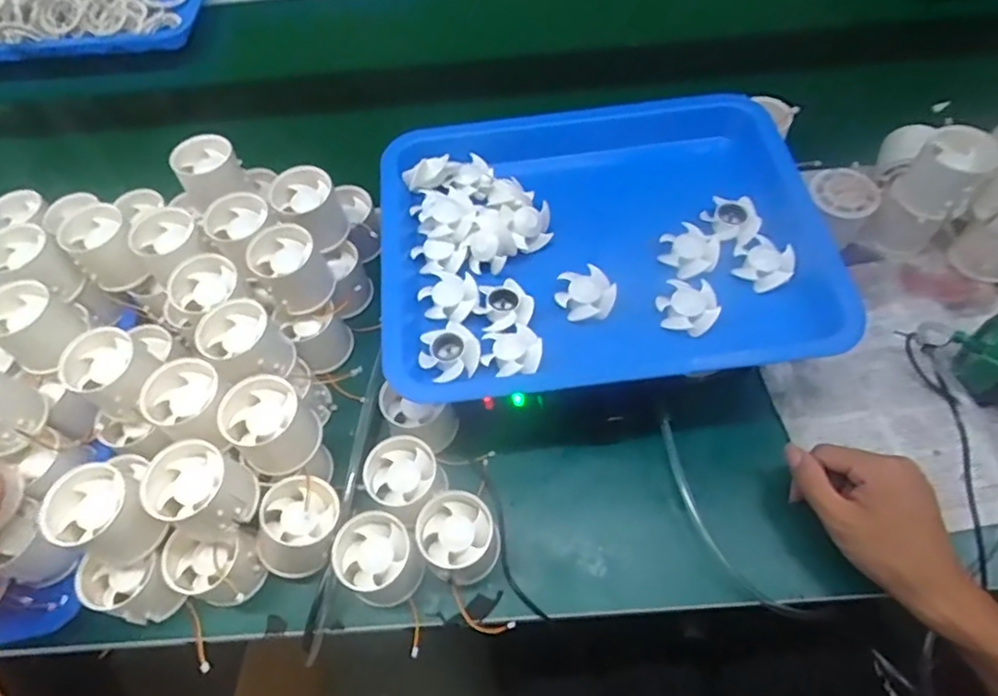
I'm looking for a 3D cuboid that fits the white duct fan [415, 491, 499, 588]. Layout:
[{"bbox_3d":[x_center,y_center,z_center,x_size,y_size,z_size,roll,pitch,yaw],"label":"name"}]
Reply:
[{"bbox_3d":[-0.027,0.134,0.428,0.052,0.049,0.052,-2,60,3],"label":"white duct fan"}]

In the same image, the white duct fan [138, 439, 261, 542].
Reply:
[{"bbox_3d":[-0.193,0.092,0.396,0.053,0.047,0.052,-2,60,3],"label":"white duct fan"}]

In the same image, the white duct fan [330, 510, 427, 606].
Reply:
[{"bbox_3d":[-0.083,0.147,0.423,0.053,0.048,0.051,-2,60,3],"label":"white duct fan"}]

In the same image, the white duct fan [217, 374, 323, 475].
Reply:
[{"bbox_3d":[-0.155,0.054,0.417,0.052,0.050,0.052,-2,60,3],"label":"white duct fan"}]

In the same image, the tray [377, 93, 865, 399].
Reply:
[{"bbox_3d":[0.078,-0.091,0.484,0.340,0.035,0.273,-7,59,0],"label":"tray"}]

